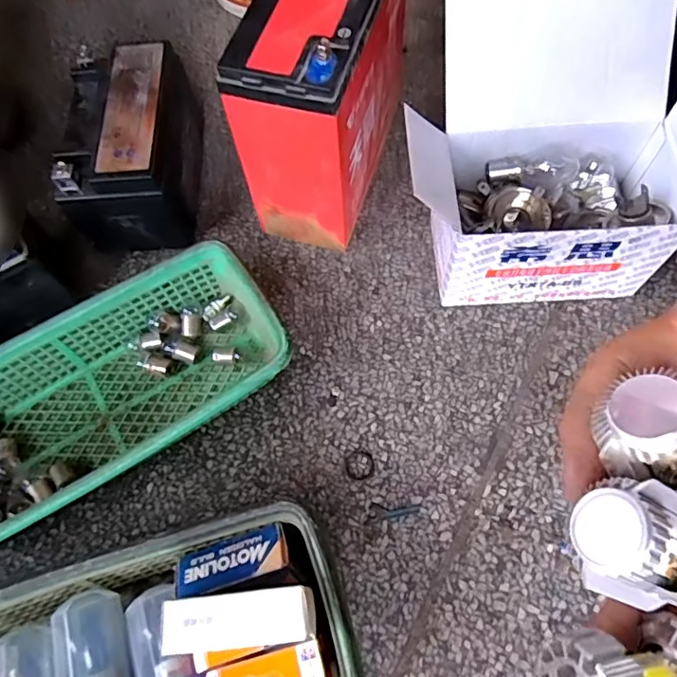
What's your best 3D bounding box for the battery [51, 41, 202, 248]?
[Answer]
[{"bbox_3d":[-0.173,-0.160,0.460,0.088,0.095,0.144,-3,66,2],"label":"battery"}]

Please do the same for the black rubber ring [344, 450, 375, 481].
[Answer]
[{"bbox_3d":[0.016,0.092,0.395,0.022,0.004,0.022,-1,66,2],"label":"black rubber ring"}]

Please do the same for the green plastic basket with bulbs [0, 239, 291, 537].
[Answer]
[{"bbox_3d":[-0.178,0.049,0.390,0.282,0.063,0.124,-31,69,-10],"label":"green plastic basket with bulbs"}]

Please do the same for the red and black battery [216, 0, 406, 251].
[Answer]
[{"bbox_3d":[-0.008,-0.191,0.427,0.077,0.177,0.171,16,68,10],"label":"red and black battery"}]

